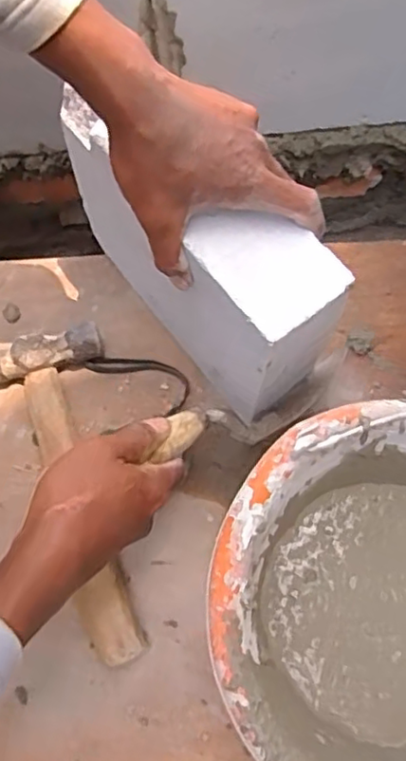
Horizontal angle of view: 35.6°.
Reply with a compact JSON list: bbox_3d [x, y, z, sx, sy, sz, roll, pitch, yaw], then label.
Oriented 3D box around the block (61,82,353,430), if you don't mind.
[{"bbox_3d":[-0.008,-0.099,0.524,0.074,0.189,0.251,-37,72,-13],"label":"block"}]

